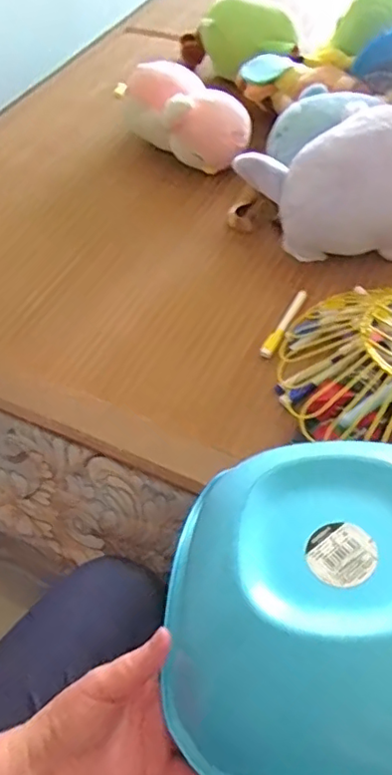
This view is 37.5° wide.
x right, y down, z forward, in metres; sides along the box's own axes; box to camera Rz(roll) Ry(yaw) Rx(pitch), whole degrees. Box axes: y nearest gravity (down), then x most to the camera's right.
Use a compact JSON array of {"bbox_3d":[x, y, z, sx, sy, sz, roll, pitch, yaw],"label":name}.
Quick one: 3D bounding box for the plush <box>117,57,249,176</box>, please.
[{"bbox_3d":[-0.021,-0.406,0.883,0.111,0.123,0.220,-34,59,-19],"label":"plush"}]

